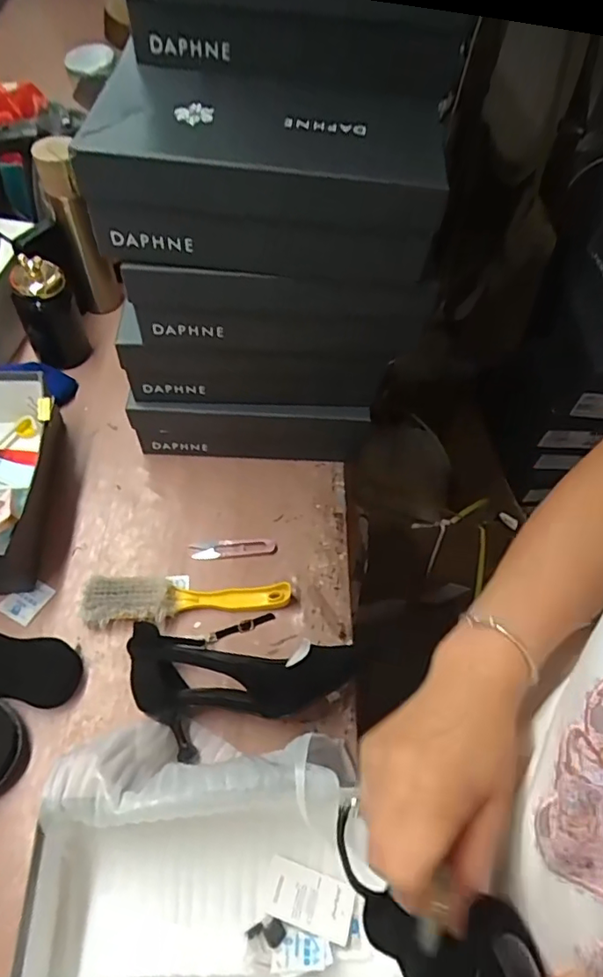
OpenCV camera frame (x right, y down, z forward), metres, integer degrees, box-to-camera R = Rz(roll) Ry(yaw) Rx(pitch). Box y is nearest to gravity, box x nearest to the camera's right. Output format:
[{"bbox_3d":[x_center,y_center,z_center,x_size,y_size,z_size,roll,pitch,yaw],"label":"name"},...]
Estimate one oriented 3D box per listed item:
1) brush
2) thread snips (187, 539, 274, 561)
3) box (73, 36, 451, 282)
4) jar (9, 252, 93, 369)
[{"bbox_3d":[-0.128,0.125,0.629,0.227,0.032,0.048,0,58,-4],"label":"brush"},{"bbox_3d":[-0.083,0.072,0.683,0.101,0.005,0.022,-3,58,-6],"label":"thread snips"},{"bbox_3d":[-0.028,-0.272,0.504,0.300,0.104,0.150,8,57,1],"label":"box"},{"bbox_3d":[-0.344,-0.236,0.769,0.070,0.158,0.061,-28,64,-20],"label":"jar"}]

